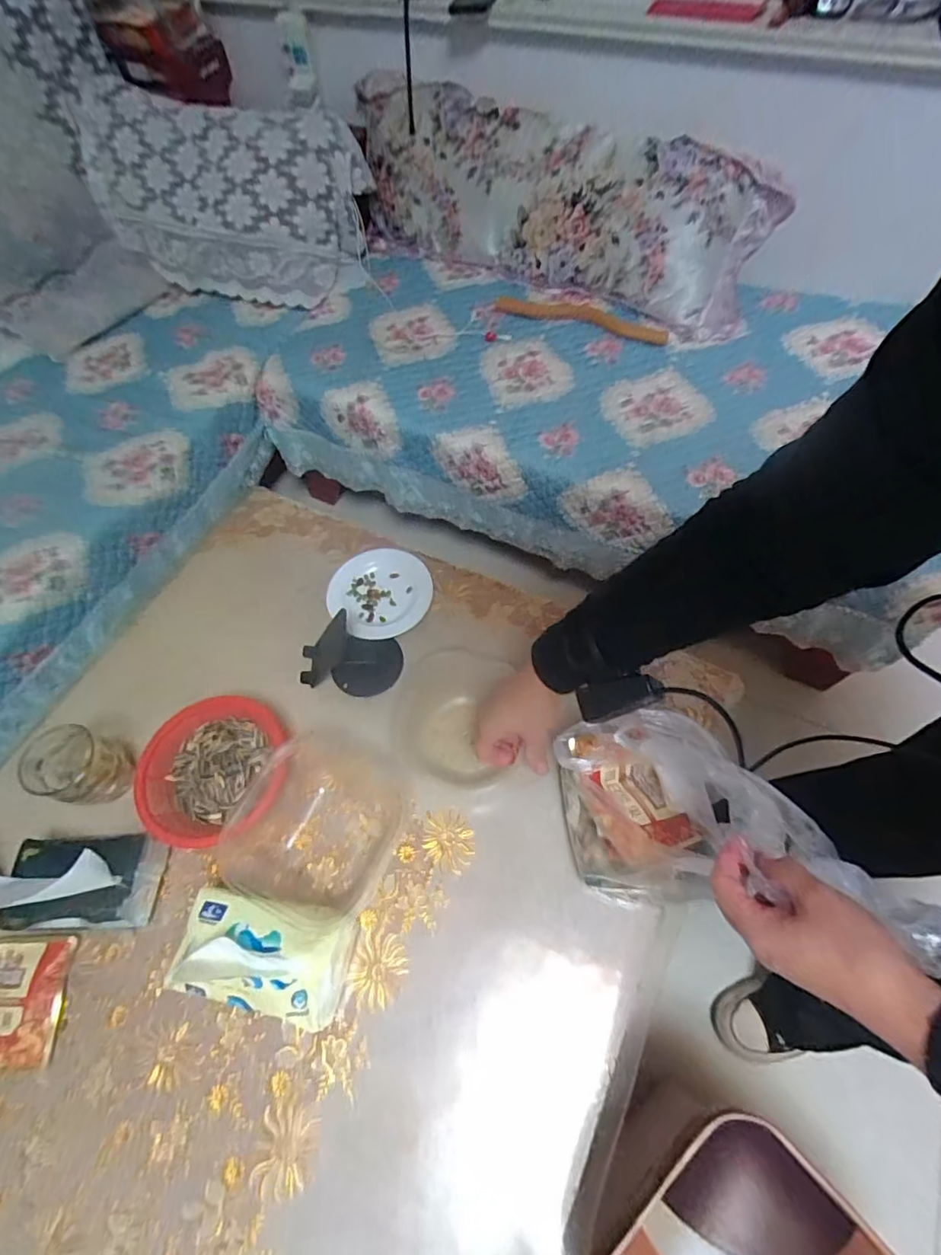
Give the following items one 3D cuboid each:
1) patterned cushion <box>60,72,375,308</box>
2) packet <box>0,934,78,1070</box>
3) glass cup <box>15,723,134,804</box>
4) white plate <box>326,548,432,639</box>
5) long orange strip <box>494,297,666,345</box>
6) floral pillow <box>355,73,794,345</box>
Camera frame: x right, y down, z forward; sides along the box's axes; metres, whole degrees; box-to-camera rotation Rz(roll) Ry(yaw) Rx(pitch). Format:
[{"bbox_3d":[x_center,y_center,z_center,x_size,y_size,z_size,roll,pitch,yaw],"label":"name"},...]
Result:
[{"bbox_3d":[-0.563,-0.975,1.230,0.636,0.287,0.265,10,62,8],"label":"patterned cushion"},{"bbox_3d":[-0.483,0.380,0.544,0.137,0.013,0.112,-3,61,0],"label":"packet"},{"bbox_3d":[-0.444,0.160,0.614,0.078,0.083,0.079,-1,62,2],"label":"glass cup"},{"bbox_3d":[-0.126,-0.051,0.758,0.133,0.015,0.141,-1,62,2],"label":"white plate"},{"bbox_3d":[0.234,-0.675,1.174,0.387,0.028,0.058,21,64,13],"label":"long orange strip"},{"bbox_3d":[0.181,-0.950,1.197,0.944,0.260,0.303,30,67,17],"label":"floral pillow"}]

